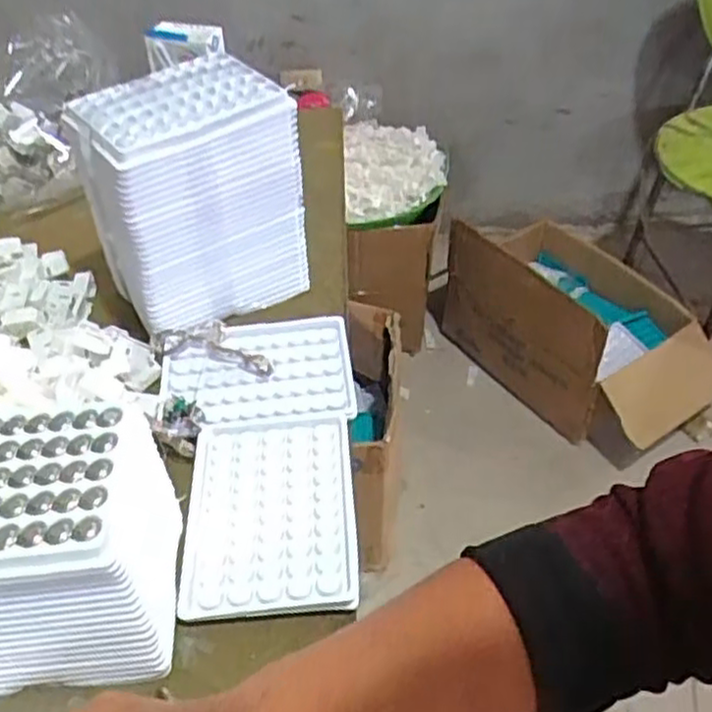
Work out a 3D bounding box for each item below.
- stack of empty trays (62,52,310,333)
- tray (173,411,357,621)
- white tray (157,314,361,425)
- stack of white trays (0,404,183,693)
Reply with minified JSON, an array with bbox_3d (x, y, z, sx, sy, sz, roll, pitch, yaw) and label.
[{"bbox_3d":[-0.119,-0.111,0.530,0.137,0.151,0.096,-31,51,-27],"label":"stack of empty trays"},{"bbox_3d":[-0.050,0.086,0.428,0.095,0.008,0.132,-3,44,-2],"label":"tray"},{"bbox_3d":[-0.068,0.011,0.512,0.130,0.009,0.092,-3,44,-2],"label":"white tray"},{"bbox_3d":[-0.160,0.091,0.363,0.141,0.090,0.101,-5,44,-4],"label":"stack of white trays"}]

